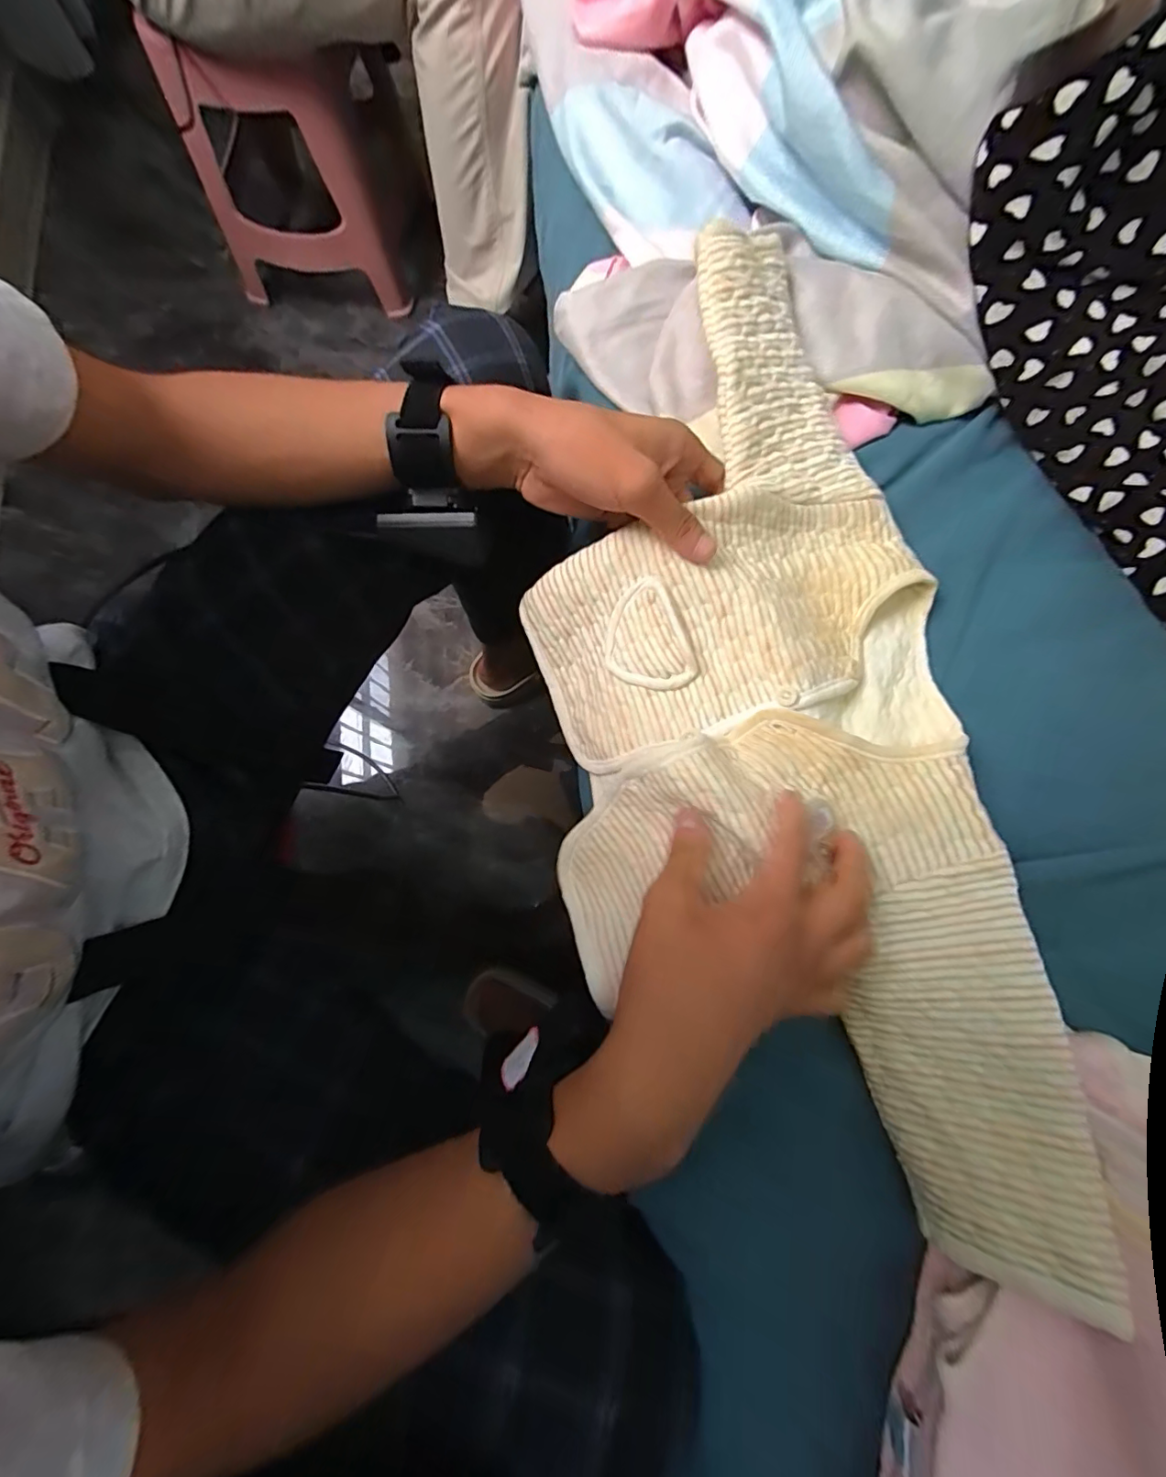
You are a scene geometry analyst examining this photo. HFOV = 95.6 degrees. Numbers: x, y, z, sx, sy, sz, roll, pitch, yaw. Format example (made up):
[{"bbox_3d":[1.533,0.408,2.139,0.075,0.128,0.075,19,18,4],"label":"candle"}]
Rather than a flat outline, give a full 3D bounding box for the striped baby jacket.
[{"bbox_3d":[0.104,-0.018,0.310,0.248,0.093,0.546,-9,79,-3],"label":"striped baby jacket"}]

